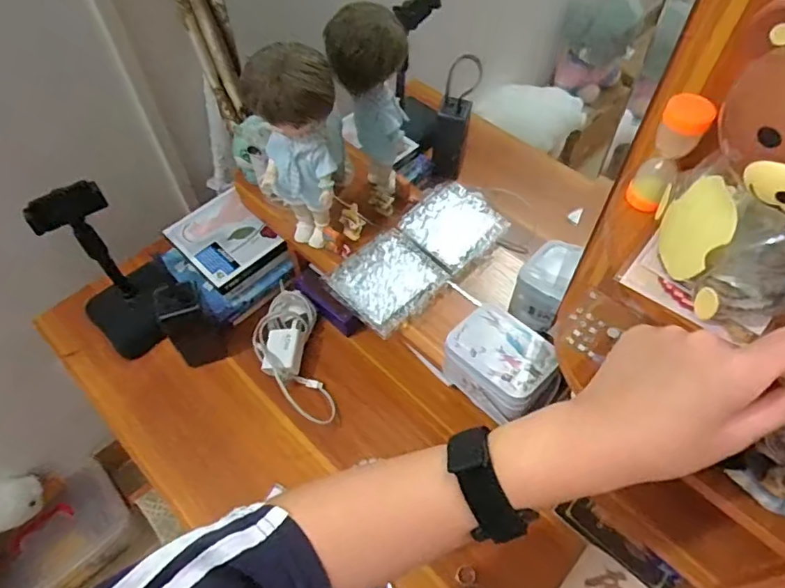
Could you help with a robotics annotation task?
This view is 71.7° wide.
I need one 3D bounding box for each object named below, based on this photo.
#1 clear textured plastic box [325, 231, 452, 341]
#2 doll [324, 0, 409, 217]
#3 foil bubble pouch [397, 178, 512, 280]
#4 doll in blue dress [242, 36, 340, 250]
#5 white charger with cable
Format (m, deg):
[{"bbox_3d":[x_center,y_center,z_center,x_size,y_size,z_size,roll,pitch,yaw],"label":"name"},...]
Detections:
[{"bbox_3d":[-0.008,-0.018,0.661,0.114,0.022,0.107,-39,65,-23],"label":"clear textured plastic box"},{"bbox_3d":[-0.025,-0.216,0.654,0.070,0.235,0.080,13,58,8],"label":"doll"},{"bbox_3d":[0.079,-0.089,0.709,0.125,0.023,0.111,-40,66,-23],"label":"foil bubble pouch"},{"bbox_3d":[-0.106,-0.164,0.622,0.088,0.244,0.079,-8,58,-6],"label":"doll in blue dress"},{"bbox_3d":[-0.138,0.082,0.732,0.087,0.038,0.192,-11,58,-8],"label":"white charger with cable"}]

